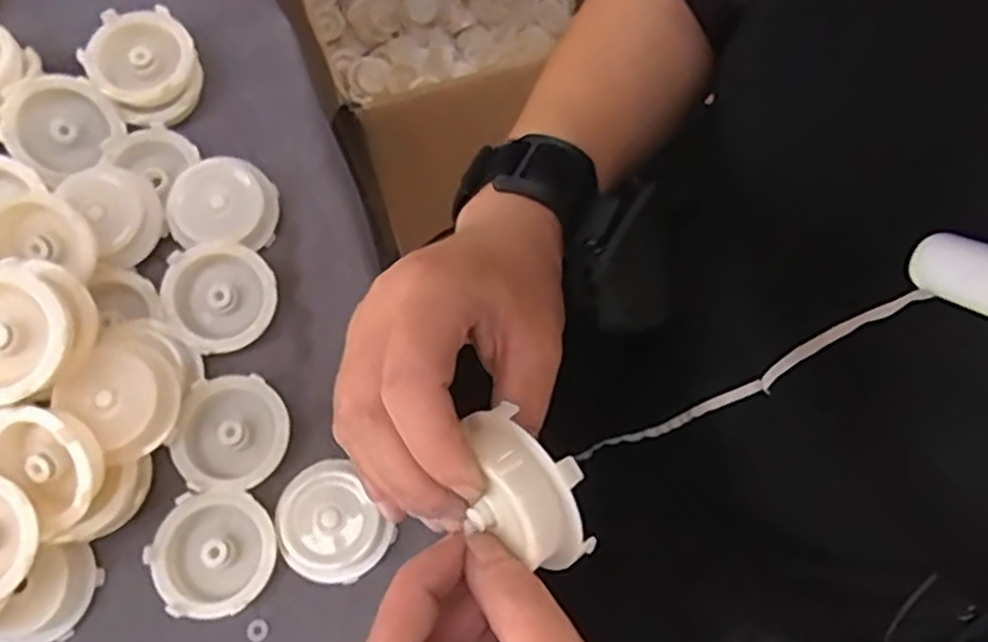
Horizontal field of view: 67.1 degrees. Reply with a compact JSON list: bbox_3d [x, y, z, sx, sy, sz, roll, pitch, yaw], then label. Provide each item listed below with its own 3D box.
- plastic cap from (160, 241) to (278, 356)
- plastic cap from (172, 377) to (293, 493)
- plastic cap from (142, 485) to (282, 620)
[{"bbox_3d":[-0.136,-0.012,0.373,0.054,0.015,0.054,1,82,-5],"label":"plastic cap"},{"bbox_3d":[-0.124,0.053,0.354,0.050,0.014,0.052,0,74,0],"label":"plastic cap"},{"bbox_3d":[-0.126,0.105,0.340,0.053,0.017,0.054,0,74,0],"label":"plastic cap"}]

